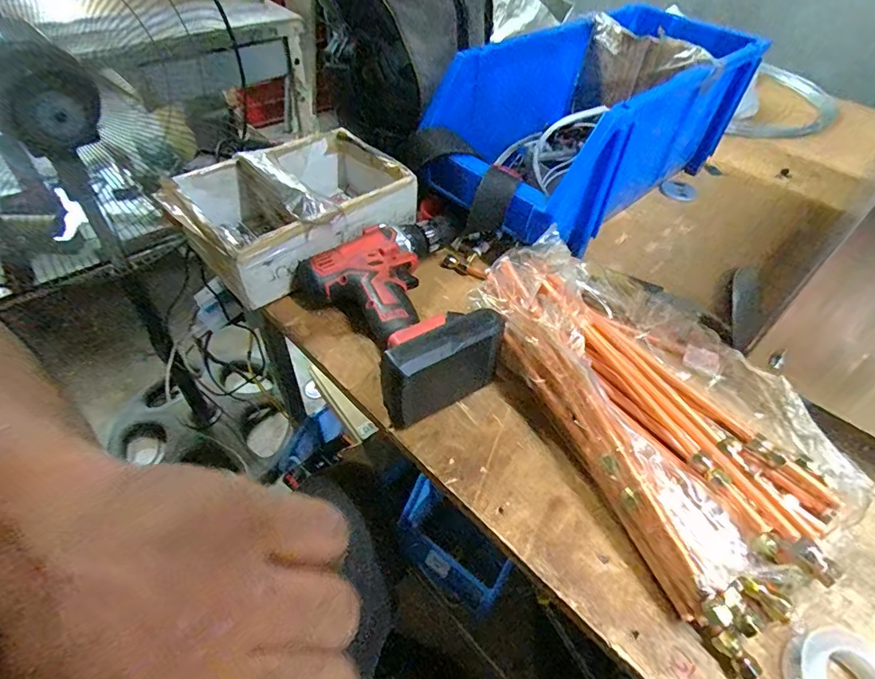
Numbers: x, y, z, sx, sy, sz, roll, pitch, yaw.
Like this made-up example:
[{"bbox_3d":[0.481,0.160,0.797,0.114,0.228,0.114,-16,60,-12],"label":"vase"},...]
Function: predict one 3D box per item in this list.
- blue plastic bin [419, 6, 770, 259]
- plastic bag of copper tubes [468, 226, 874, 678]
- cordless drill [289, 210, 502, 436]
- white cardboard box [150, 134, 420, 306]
[{"bbox_3d":[0.199,-0.272,0.592,0.211,0.164,0.441,36,55,25],"label":"blue plastic bin"},{"bbox_3d":[0.158,0.043,0.367,0.171,0.078,0.312,-28,56,-25],"label":"plastic bag of copper tubes"},{"bbox_3d":[-0.019,-0.044,0.444,0.175,0.074,0.205,-27,55,-25],"label":"cordless drill"},{"bbox_3d":[-0.145,-0.152,0.512,0.242,0.087,0.155,-35,59,-30],"label":"white cardboard box"}]

